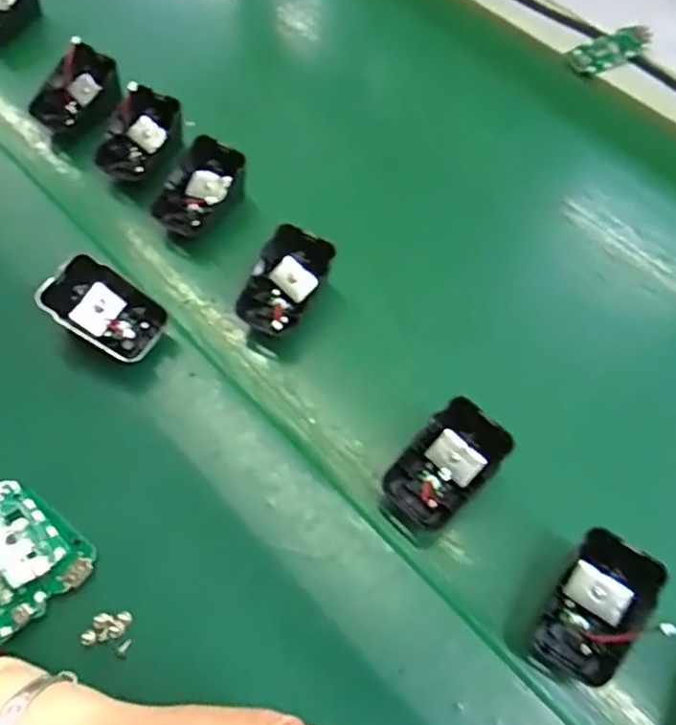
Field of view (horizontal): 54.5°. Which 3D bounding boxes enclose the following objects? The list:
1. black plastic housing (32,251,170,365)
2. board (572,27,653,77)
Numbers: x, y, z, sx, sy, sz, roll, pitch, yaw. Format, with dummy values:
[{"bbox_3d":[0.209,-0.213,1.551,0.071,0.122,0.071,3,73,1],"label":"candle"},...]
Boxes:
[{"bbox_3d":[-0.141,-0.032,0.396,0.069,0.020,0.044,37,72,-15],"label":"black plastic housing"},{"bbox_3d":[0.232,-0.264,0.557,0.065,0.006,0.028,-19,94,8],"label":"board"}]

